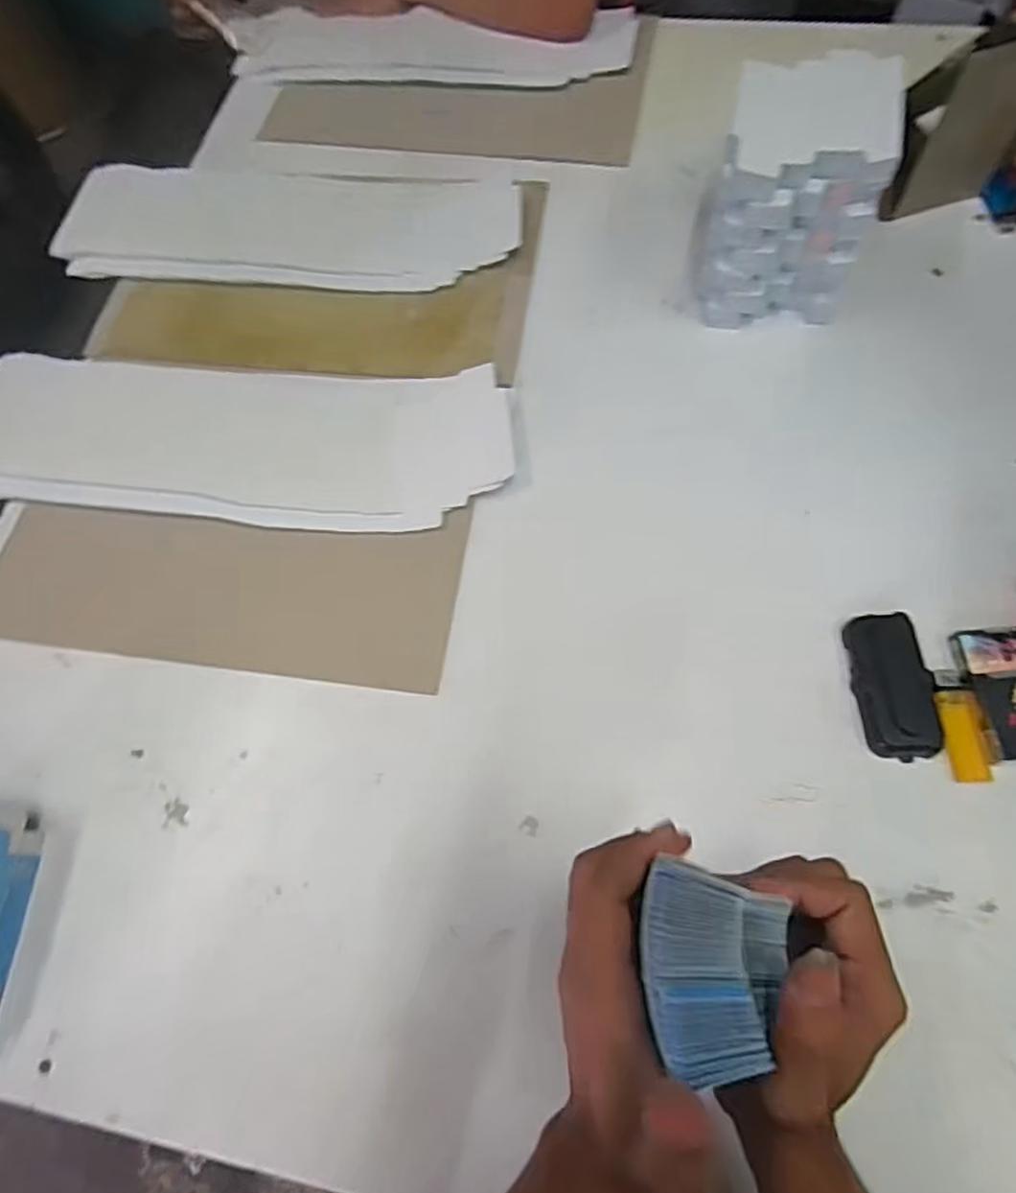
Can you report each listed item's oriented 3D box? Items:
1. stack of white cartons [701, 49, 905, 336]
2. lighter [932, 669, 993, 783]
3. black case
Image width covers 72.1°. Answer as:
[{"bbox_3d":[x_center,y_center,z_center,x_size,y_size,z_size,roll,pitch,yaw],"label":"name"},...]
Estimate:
[{"bbox_3d":[0.251,-0.346,0.618,0.146,0.169,0.132,10,68,9],"label":"stack of white cartons"},{"bbox_3d":[0.328,0.093,0.507,0.026,0.011,0.081,-3,66,3],"label":"lighter"},{"bbox_3d":[0.289,0.066,0.525,0.054,0.024,0.107,-4,66,3],"label":"black case"}]

